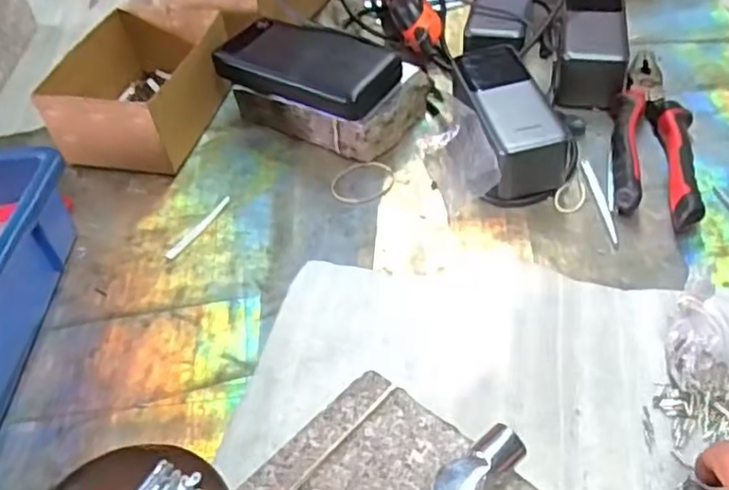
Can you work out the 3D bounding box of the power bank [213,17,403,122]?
[{"bbox_3d":[-0.049,-0.151,0.550,0.148,0.025,0.076,27,57,27],"label":"power bank"}]

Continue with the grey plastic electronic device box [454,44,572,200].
[{"bbox_3d":[0.109,-0.102,0.521,0.055,0.049,0.141,-12,48,-4],"label":"grey plastic electronic device box"}]

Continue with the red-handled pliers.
[{"bbox_3d":[0.230,-0.093,0.521,0.059,0.023,0.216,9,50,14],"label":"red-handled pliers"}]

